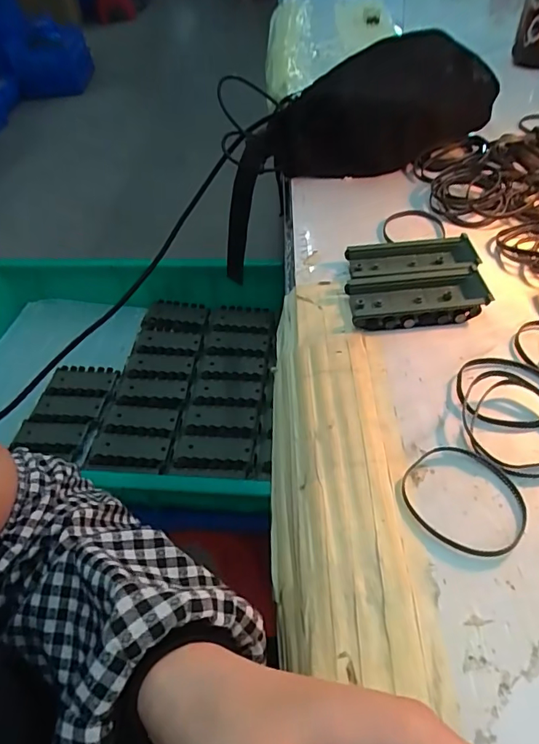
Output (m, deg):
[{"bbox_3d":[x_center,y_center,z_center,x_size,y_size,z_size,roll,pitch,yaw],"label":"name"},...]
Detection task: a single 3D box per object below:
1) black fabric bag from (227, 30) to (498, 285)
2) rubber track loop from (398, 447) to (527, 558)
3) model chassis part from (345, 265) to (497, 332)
[{"bbox_3d":[0.092,-0.234,0.587,0.316,0.250,0.122,-5,47,2],"label":"black fabric bag"},{"bbox_3d":[0.106,0.067,0.268,0.064,0.006,0.058,31,58,30],"label":"rubber track loop"},{"bbox_3d":[0.110,-0.057,0.372,0.098,0.018,0.048,-6,47,2],"label":"model chassis part"}]

